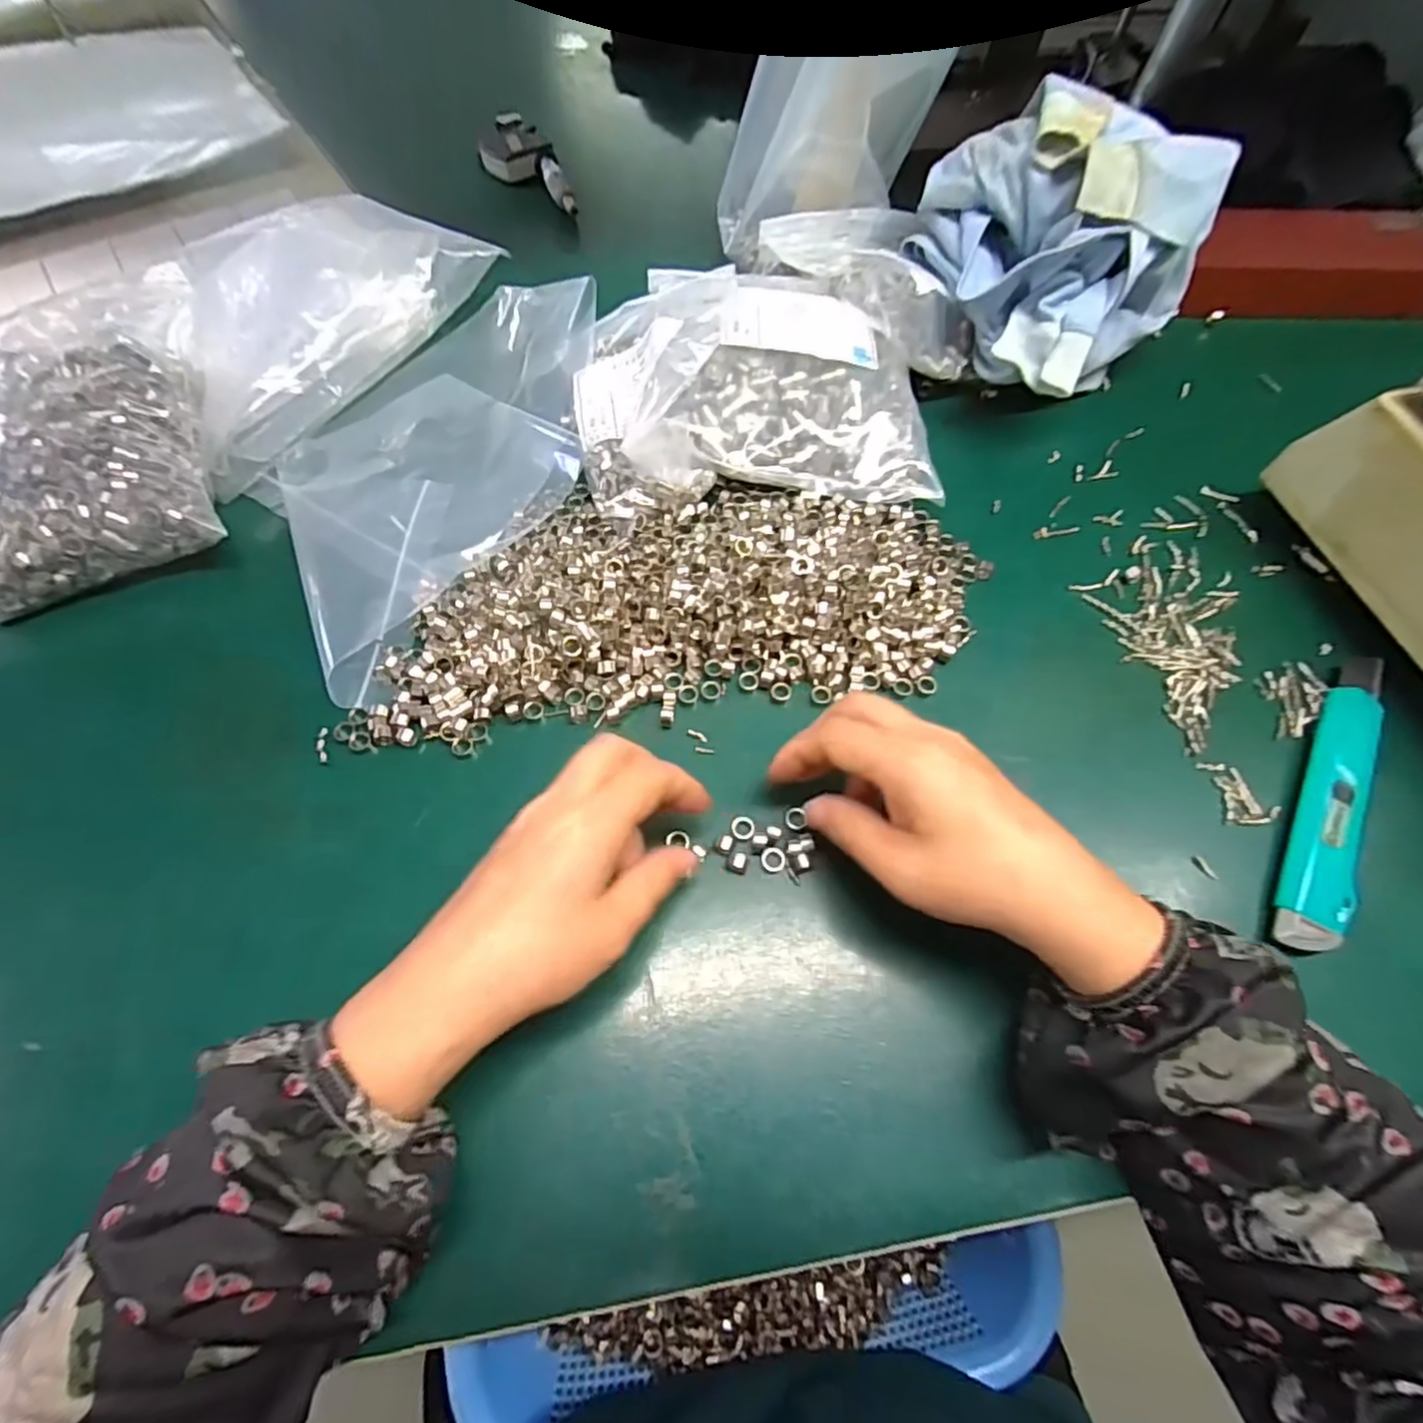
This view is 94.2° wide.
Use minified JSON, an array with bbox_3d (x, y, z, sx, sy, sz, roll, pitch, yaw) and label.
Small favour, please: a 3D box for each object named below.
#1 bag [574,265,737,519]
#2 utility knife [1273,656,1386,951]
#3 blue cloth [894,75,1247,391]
[{"bbox_3d":[-0.040,-0.189,0.387,0.090,0.059,0.133,7,64,1],"label":"bag"},{"bbox_3d":[0.300,0.038,0.318,0.027,0.018,0.173,31,67,13],"label":"utility knife"},{"bbox_3d":[0.208,-0.285,0.418,0.138,0.127,0.163,-30,69,-16],"label":"blue cloth"}]

